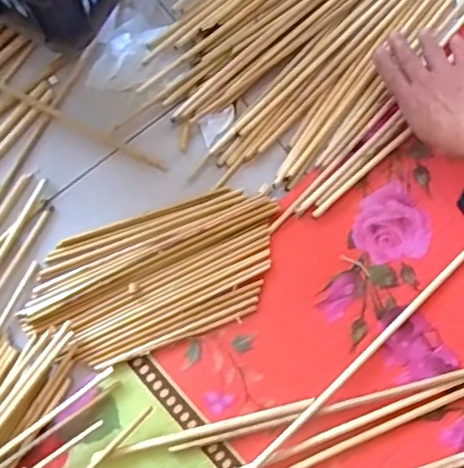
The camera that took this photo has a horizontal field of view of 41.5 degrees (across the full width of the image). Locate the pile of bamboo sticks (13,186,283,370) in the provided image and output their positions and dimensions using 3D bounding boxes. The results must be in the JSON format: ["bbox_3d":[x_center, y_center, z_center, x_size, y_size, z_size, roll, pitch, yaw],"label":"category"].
[{"bbox_3d":[-0.082,0.045,0.652,0.273,0.011,0.141,-20,81,-4],"label":"pile of bamboo sticks"}]

